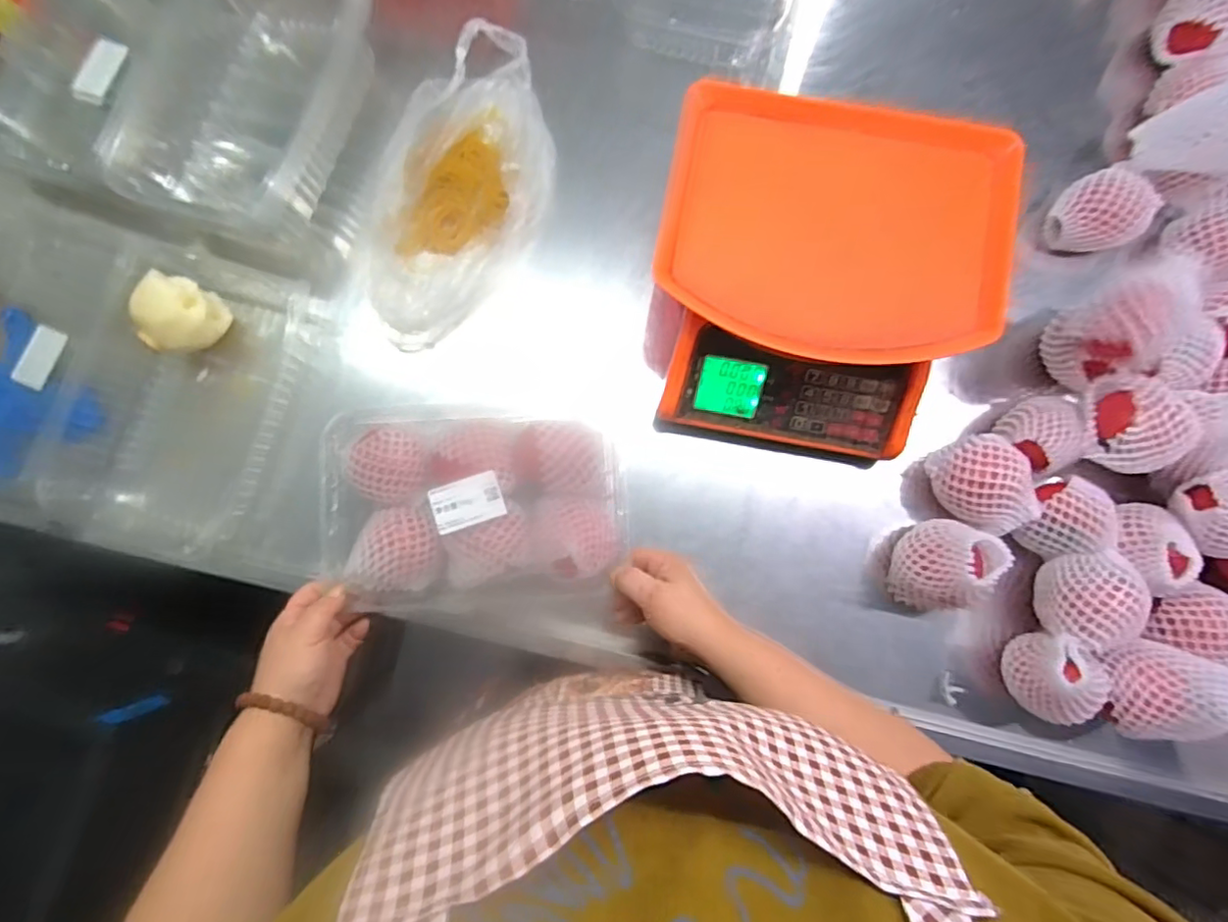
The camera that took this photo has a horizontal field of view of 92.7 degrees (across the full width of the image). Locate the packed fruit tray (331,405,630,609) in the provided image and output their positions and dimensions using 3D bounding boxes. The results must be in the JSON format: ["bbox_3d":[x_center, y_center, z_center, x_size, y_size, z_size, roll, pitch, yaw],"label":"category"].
[{"bbox_3d":[-0.122,0.041,0.541,0.260,0.090,0.173,-4,83,2],"label":"packed fruit tray"}]

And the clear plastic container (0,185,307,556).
[{"bbox_3d":[-0.501,-0.080,0.577,0.366,0.085,0.318,18,84,4],"label":"clear plastic container"}]

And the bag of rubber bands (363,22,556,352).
[{"bbox_3d":[-0.149,-0.275,0.596,0.159,0.045,0.338,19,84,4],"label":"bag of rubber bands"}]

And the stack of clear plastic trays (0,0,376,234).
[{"bbox_3d":[-0.431,-0.397,0.602,0.362,0.112,0.288,21,85,4],"label":"stack of clear plastic trays"}]

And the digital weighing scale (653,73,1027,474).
[{"bbox_3d":[0.179,-0.161,0.528,0.285,0.156,0.282,10,84,3],"label":"digital weighing scale"}]

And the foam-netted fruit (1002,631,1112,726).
[{"bbox_3d":[0.396,0.197,0.515,0.069,0.076,0.069,30,85,5],"label":"foam-netted fruit"}]

